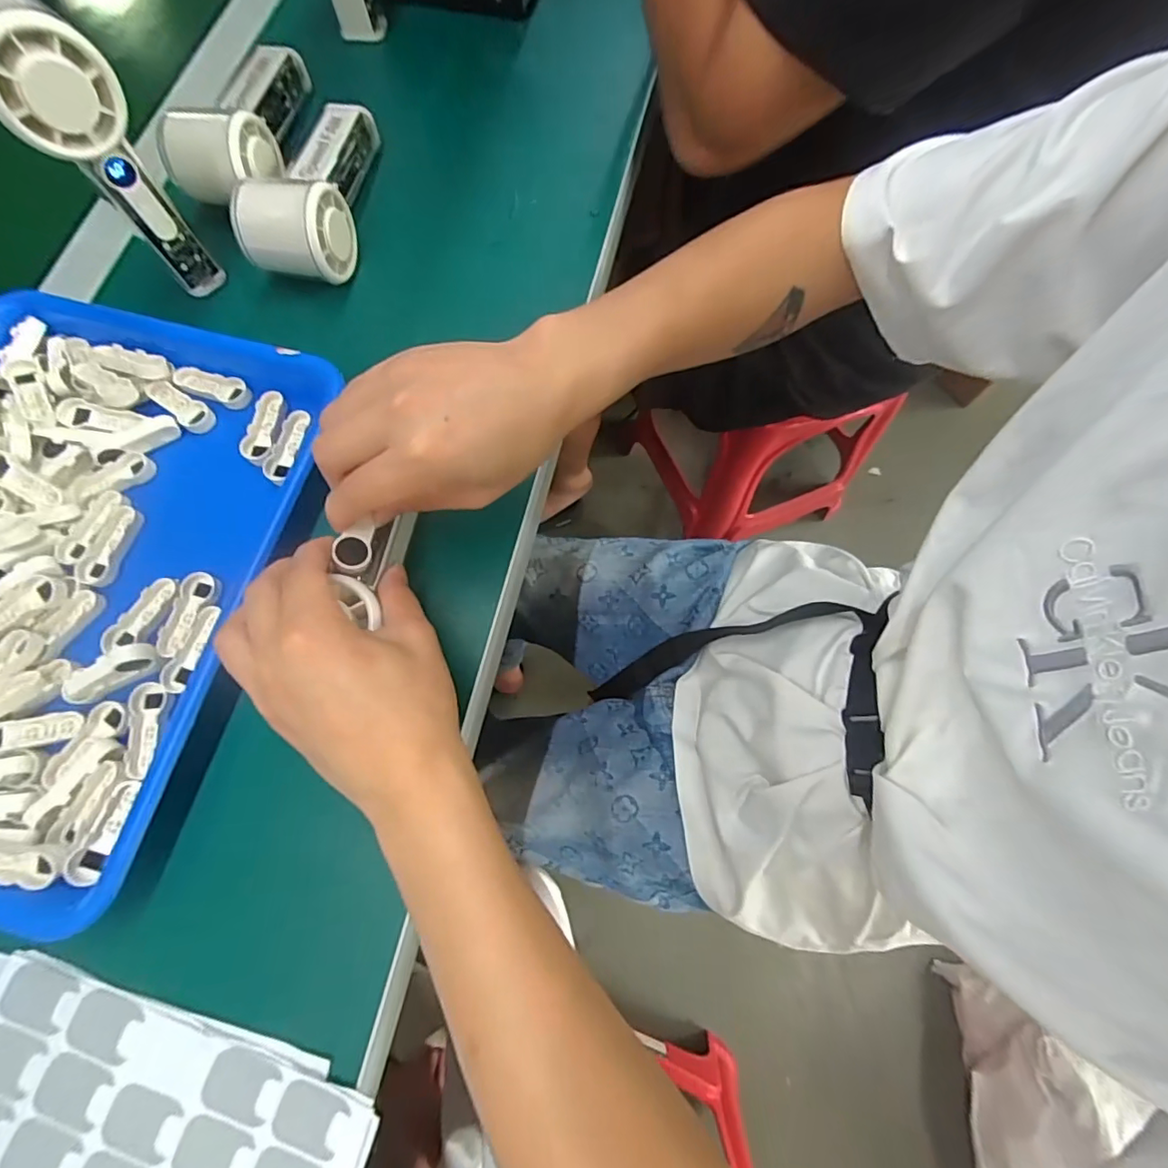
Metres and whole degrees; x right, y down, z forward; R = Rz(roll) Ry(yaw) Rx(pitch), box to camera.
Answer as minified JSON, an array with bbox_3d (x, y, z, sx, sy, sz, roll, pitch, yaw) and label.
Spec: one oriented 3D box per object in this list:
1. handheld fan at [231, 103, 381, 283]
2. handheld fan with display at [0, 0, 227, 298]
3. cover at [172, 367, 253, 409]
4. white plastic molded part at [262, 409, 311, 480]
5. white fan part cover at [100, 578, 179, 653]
[{"bbox_3d":[-0.195,-0.287,0.379,0.069,0.049,0.151,2,73,2],"label":"handheld fan"},{"bbox_3d":[-0.282,-0.250,0.316,0.057,0.150,0.061,-40,76,-10],"label":"handheld fan with display"},{"bbox_3d":[-0.247,-0.133,0.356,0.052,0.007,0.020,19,74,7],"label":"cover"},{"bbox_3d":[-0.192,-0.090,0.345,0.013,0.010,0.049,19,74,4],"label":"white plastic molded part"},{"bbox_3d":[-0.255,0.019,0.308,0.019,0.005,0.049,33,76,8],"label":"white fan part cover"}]

